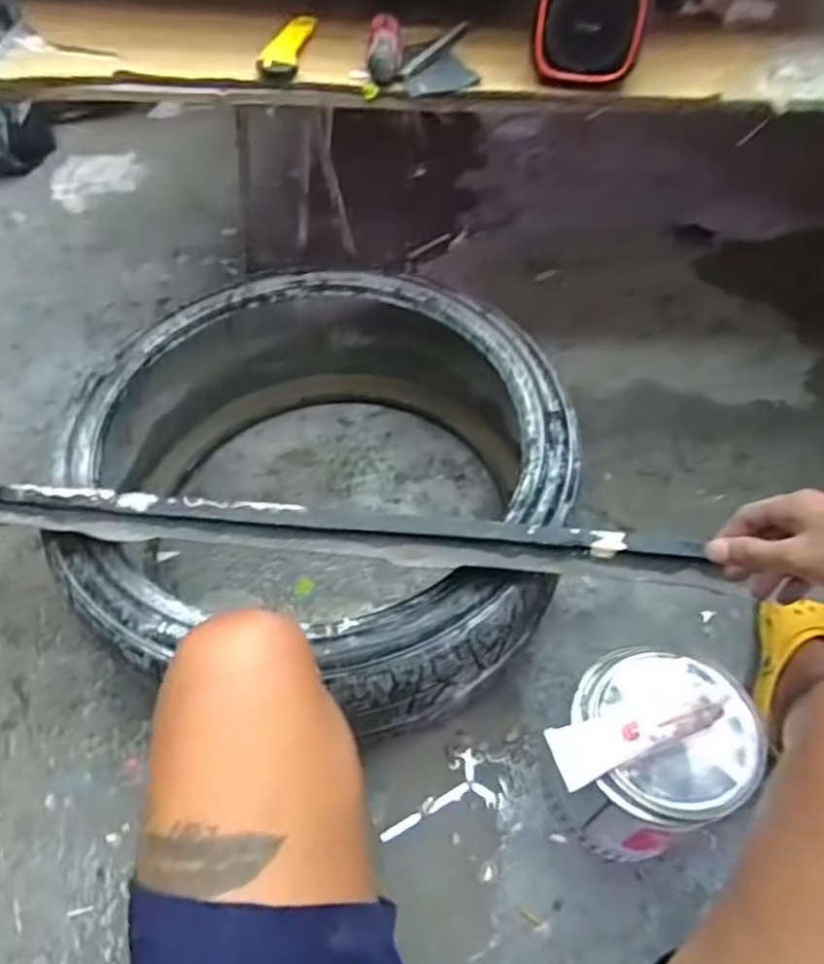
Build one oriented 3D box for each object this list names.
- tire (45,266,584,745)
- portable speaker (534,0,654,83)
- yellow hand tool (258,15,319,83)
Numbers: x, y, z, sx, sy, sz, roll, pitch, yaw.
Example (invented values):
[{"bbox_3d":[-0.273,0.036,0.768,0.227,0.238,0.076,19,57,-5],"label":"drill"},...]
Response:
[{"bbox_3d":[-0.111,-0.004,0.884,0.570,0.255,0.639,-12,56,-8],"label":"tire"},{"bbox_3d":[0.156,-0.411,0.589,0.099,0.095,0.050,12,56,9],"label":"portable speaker"},{"bbox_3d":[-0.120,-0.429,0.658,0.032,0.018,0.117,5,55,4],"label":"yellow hand tool"}]

